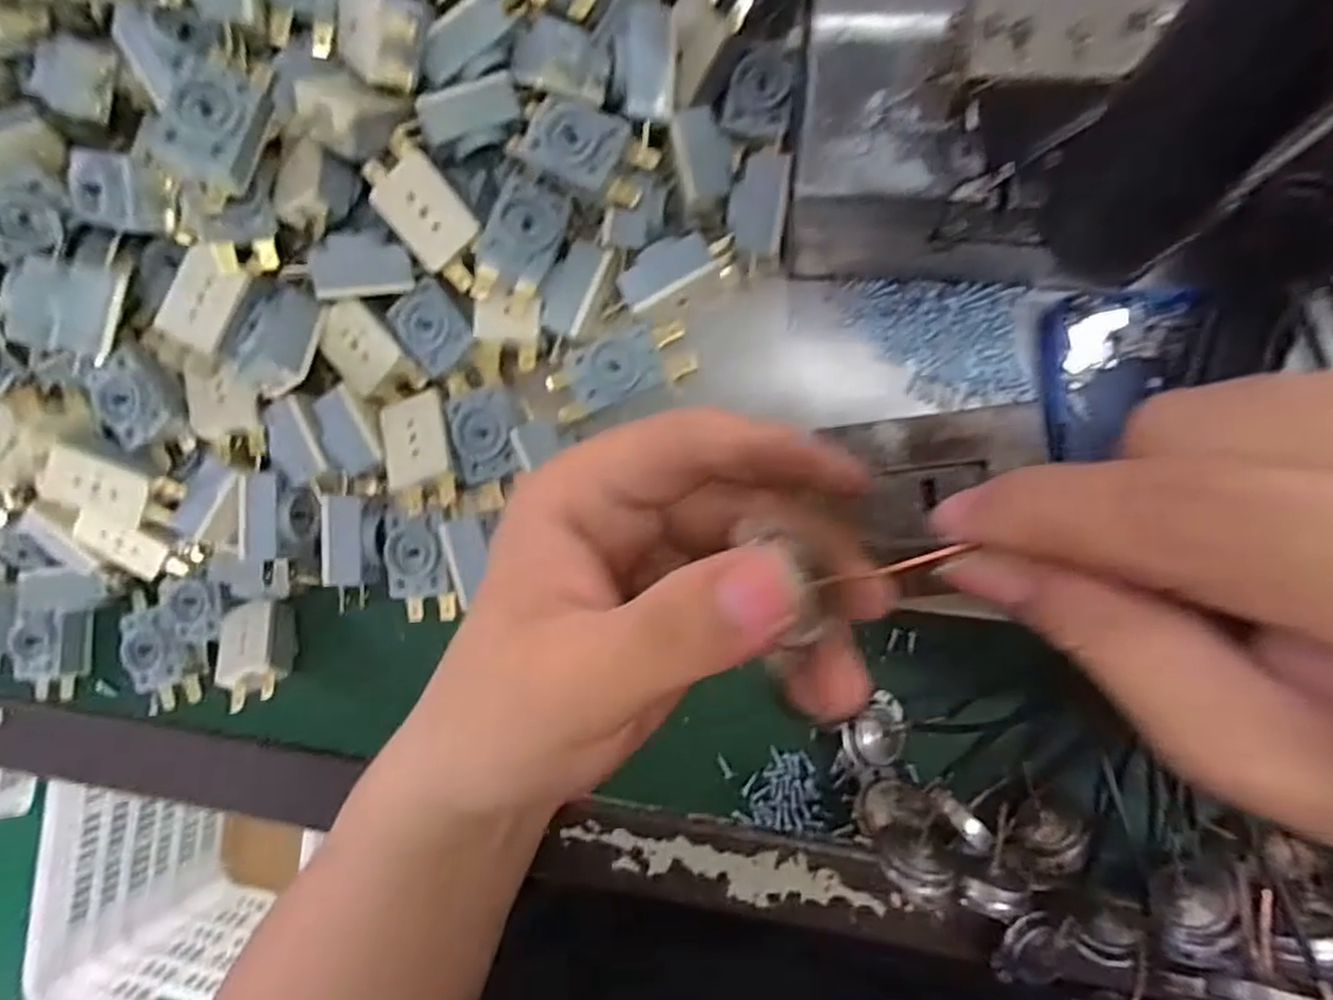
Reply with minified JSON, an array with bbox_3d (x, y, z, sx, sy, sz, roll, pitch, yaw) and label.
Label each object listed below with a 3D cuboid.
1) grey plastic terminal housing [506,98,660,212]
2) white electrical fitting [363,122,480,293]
[{"bbox_3d":[-0.030,-0.130,0.269,0.048,0.009,0.028,31,94,9],"label":"grey plastic terminal housing"},{"bbox_3d":[-0.093,-0.112,0.285,0.029,0.011,0.058,-32,104,10],"label":"white electrical fitting"}]

